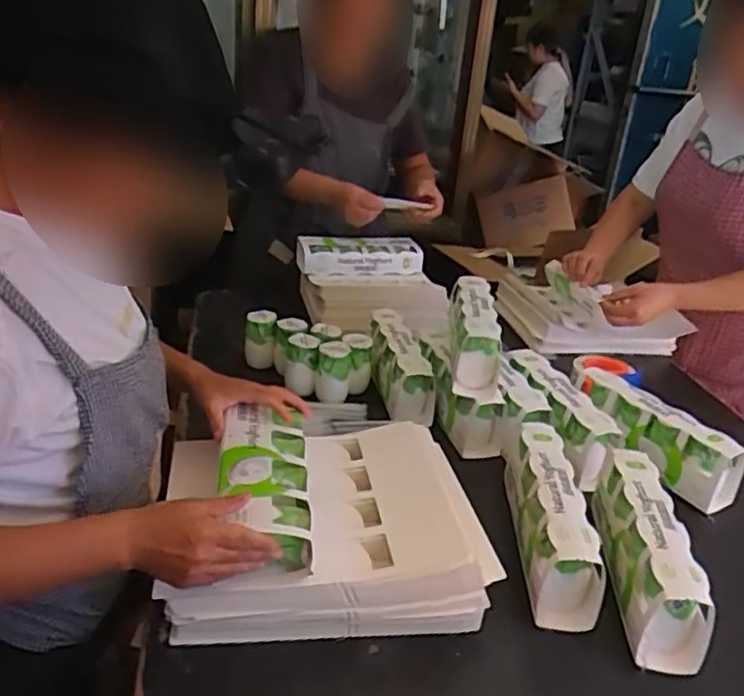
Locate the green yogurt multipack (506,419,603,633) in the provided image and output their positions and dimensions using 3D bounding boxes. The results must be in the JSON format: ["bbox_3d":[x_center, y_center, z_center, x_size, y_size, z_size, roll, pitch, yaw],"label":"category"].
[{"bbox_3d":[0.221,0.198,0.839,0.075,0.100,0.289,7,25,2],"label":"green yogurt multipack"}]

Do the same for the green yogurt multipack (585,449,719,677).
[{"bbox_3d":[0.322,0.233,0.798,0.076,0.102,0.276,9,25,6],"label":"green yogurt multipack"}]

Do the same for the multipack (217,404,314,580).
[{"bbox_3d":[-0.120,0.159,0.751,0.094,0.075,0.211,1,25,-10],"label":"multipack"}]

